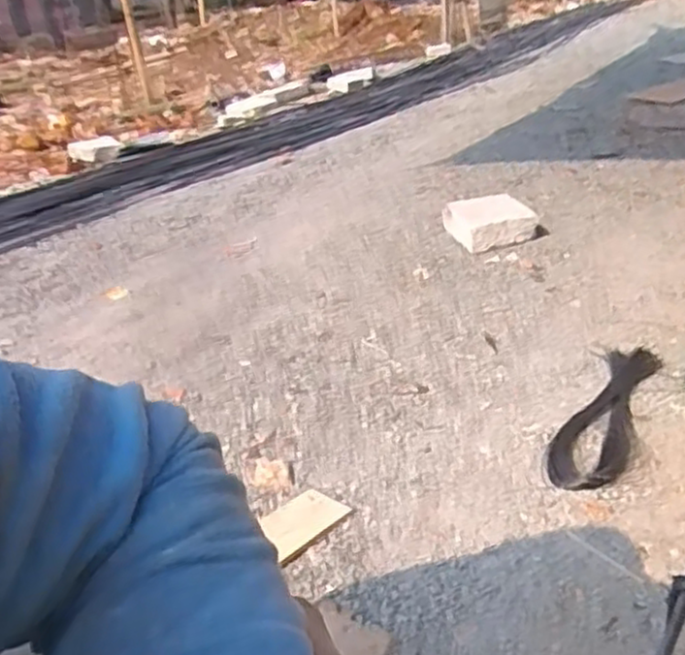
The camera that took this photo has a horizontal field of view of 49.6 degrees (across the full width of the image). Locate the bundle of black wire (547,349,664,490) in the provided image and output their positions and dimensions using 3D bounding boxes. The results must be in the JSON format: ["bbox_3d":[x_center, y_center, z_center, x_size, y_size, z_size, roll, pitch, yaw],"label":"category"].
[{"bbox_3d":[0.419,0.131,1.176,0.109,0.036,0.395,9,28,29],"label":"bundle of black wire"}]

